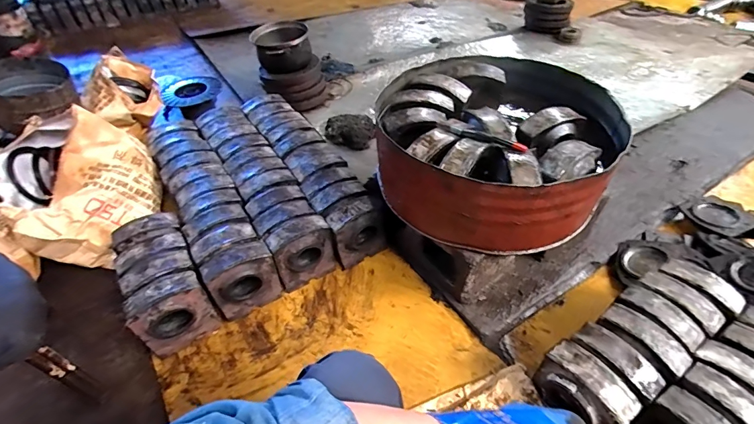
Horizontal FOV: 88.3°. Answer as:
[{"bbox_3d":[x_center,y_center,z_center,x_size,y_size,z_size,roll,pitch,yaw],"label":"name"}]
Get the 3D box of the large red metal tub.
[{"bbox_3d":[0.272,-0.164,0.948,0.522,0.196,0.484,-1,45,1],"label":"large red metal tub"}]

